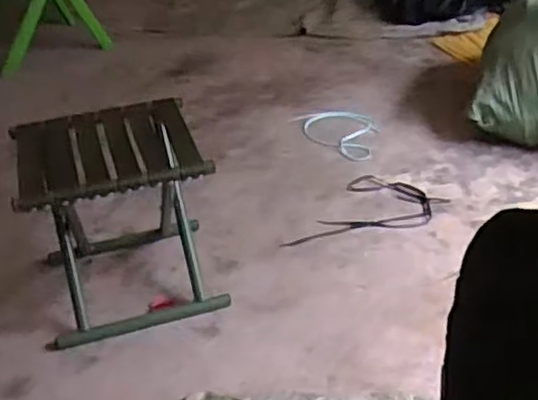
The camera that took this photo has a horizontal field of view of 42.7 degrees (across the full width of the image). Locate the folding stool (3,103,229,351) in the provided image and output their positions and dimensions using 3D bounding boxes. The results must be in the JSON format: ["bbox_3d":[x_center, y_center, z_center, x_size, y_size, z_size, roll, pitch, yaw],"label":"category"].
[{"bbox_3d":[-0.263,0.033,1.228,0.293,0.315,0.272,-13,35,-13],"label":"folding stool"}]

